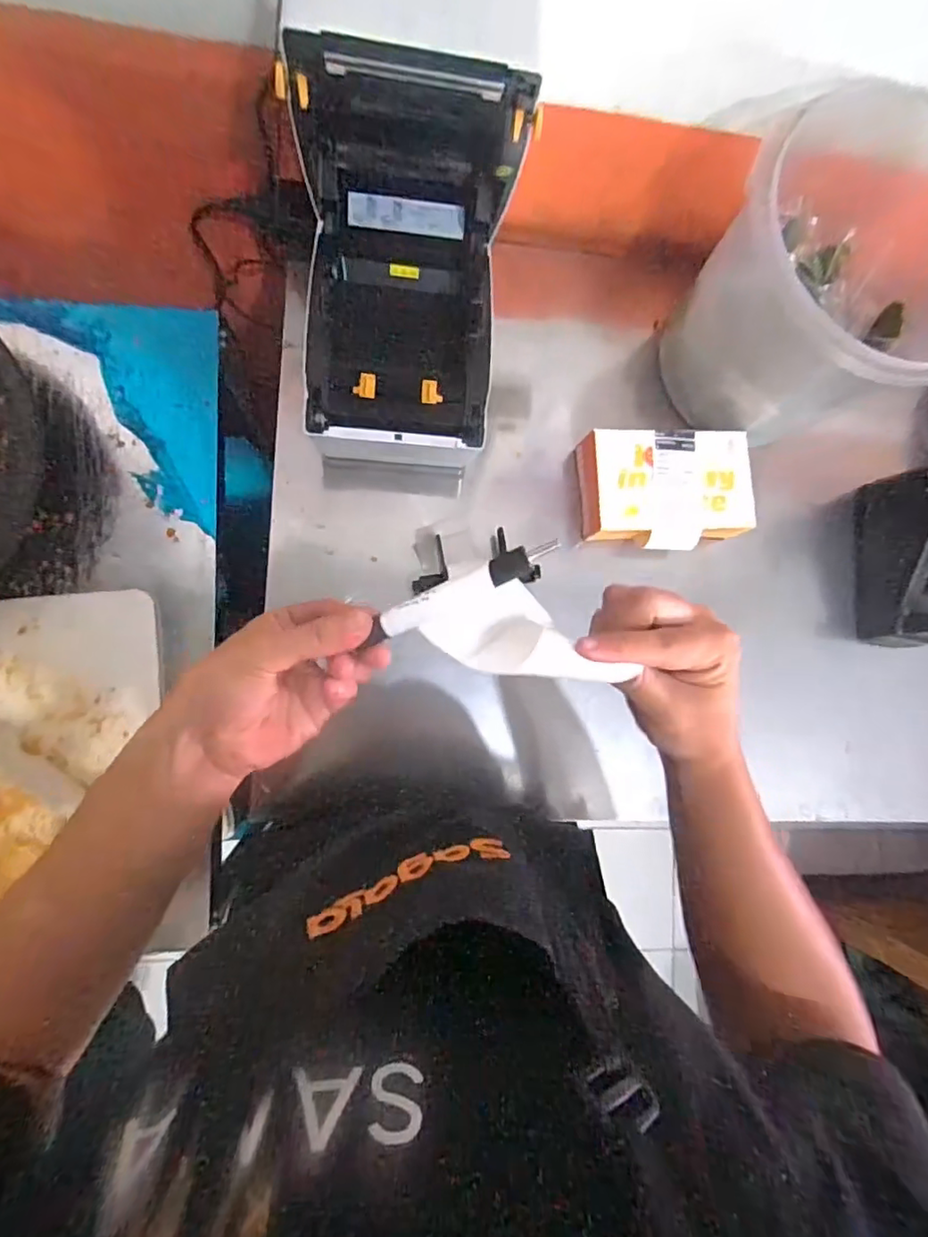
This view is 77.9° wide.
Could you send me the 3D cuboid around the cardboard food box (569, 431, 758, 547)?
[{"bbox_3d":[0.222,-0.140,0.636,0.176,0.051,0.123,-3,85,-8],"label":"cardboard food box"}]

